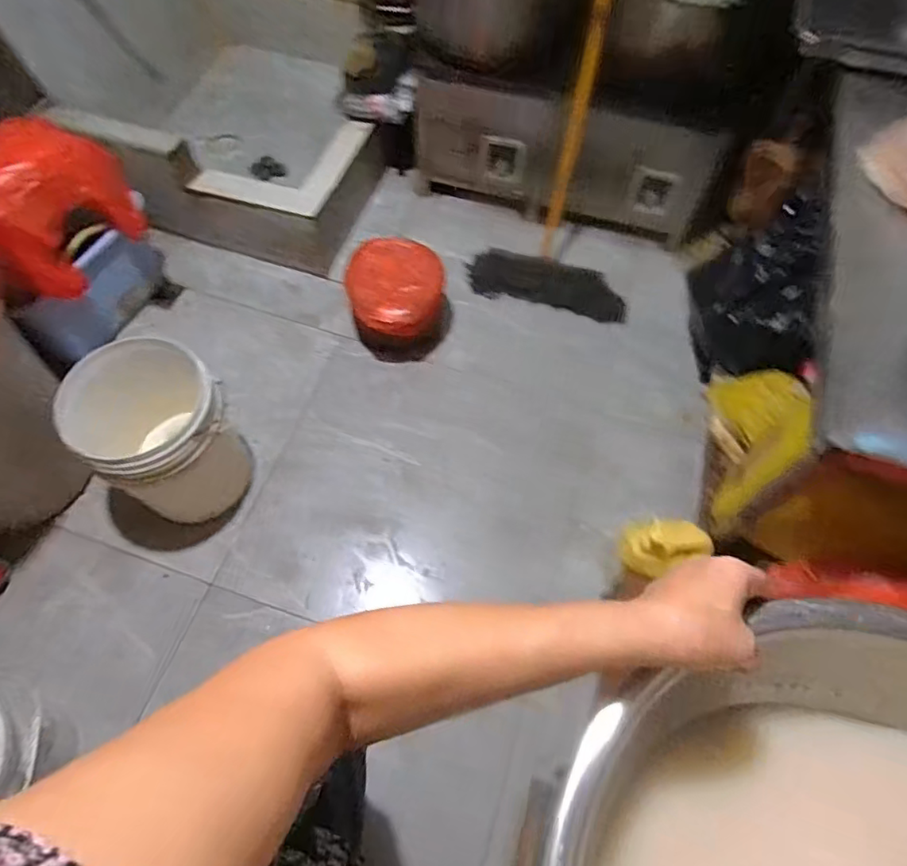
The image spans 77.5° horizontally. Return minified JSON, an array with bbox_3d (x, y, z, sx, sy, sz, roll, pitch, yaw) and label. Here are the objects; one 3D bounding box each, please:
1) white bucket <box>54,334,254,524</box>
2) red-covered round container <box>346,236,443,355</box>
[{"bbox_3d":[-0.685,0.009,1.367,0.290,0.416,0.296,1,63,-2],"label":"white bucket"},{"bbox_3d":[-0.187,-0.413,1.738,0.275,0.230,0.297,12,63,4],"label":"red-covered round container"}]

